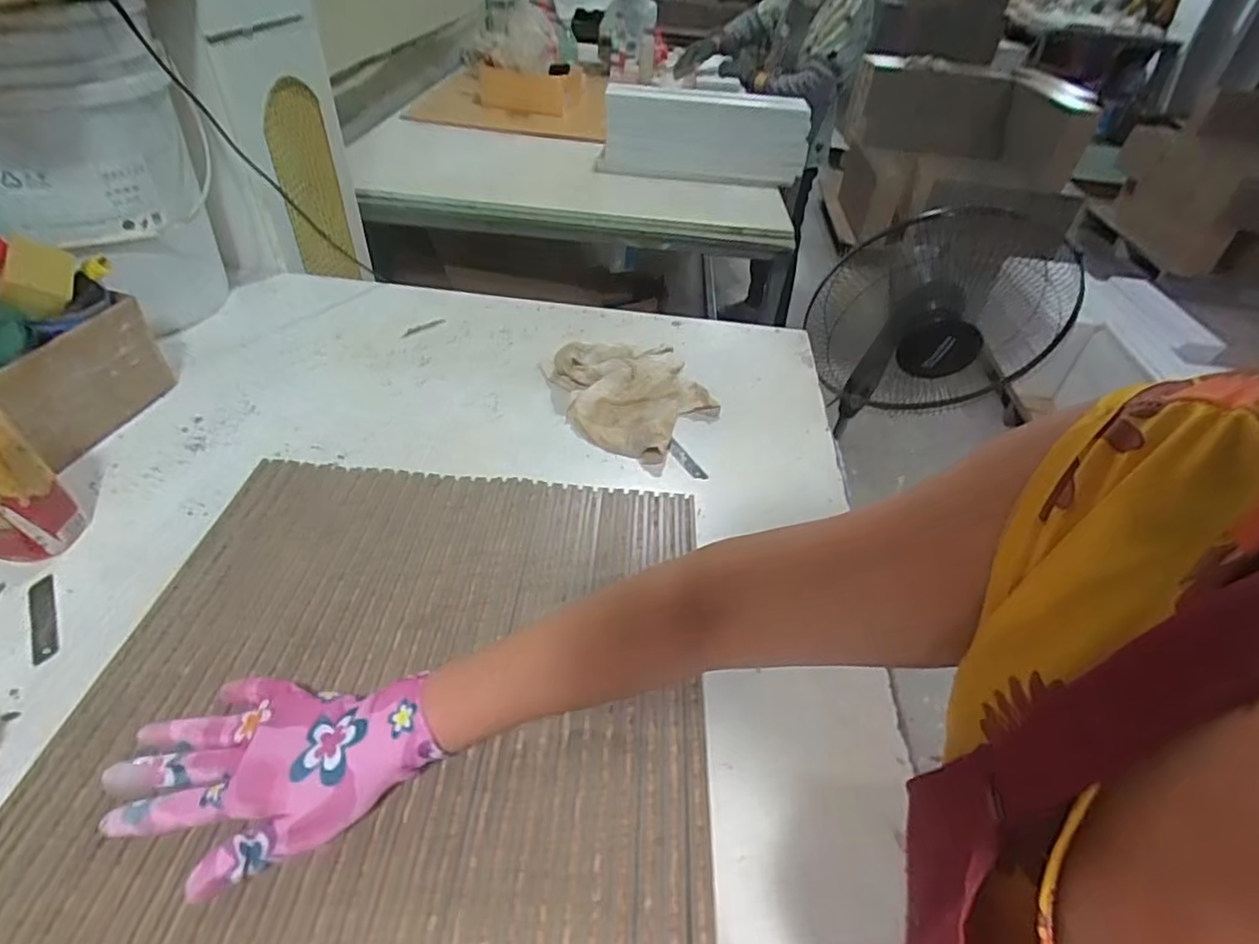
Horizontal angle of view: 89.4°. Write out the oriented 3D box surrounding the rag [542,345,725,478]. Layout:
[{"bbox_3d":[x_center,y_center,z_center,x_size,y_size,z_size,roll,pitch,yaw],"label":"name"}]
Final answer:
[{"bbox_3d":[-0.005,-0.118,0.855,0.232,0.064,0.190,28,45,23],"label":"rag"}]

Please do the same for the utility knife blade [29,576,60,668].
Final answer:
[{"bbox_3d":[-0.513,0.127,0.556,0.019,0.004,0.096,-21,48,-28],"label":"utility knife blade"}]

